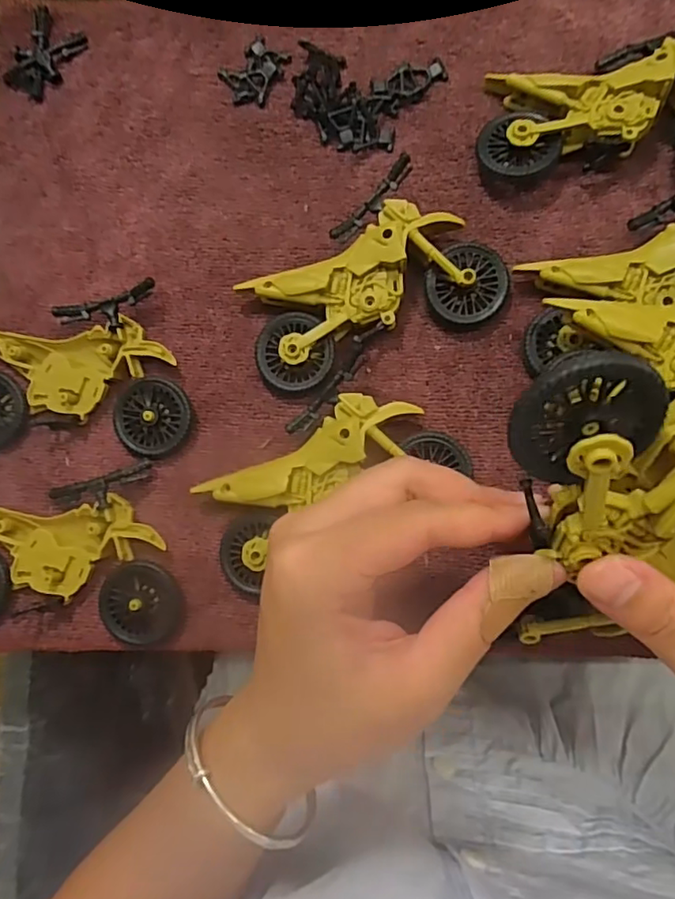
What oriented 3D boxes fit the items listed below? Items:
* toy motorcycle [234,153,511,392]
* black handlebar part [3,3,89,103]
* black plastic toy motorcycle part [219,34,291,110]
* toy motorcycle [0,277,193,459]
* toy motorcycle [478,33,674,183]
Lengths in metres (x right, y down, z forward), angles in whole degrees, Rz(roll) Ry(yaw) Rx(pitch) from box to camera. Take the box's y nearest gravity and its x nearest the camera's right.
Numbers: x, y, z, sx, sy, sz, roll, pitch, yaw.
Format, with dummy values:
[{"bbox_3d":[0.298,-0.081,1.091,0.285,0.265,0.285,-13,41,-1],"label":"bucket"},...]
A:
[{"bbox_3d":[0.013,-0.071,0.265,0.113,0.021,0.076,-35,83,2],"label":"toy motorcycle"},{"bbox_3d":[-0.155,-0.207,0.302,0.029,0.006,0.044,31,89,8],"label":"black handlebar part"},{"bbox_3d":[-0.043,-0.190,0.290,0.027,0.004,0.033,34,89,8],"label":"black plastic toy motorcycle part"},{"bbox_3d":[-0.130,-0.033,0.277,0.114,0.018,0.075,-6,84,5],"label":"toy motorcycle"},{"bbox_3d":[0.125,-0.155,0.258,0.113,0.028,0.063,4,85,6],"label":"toy motorcycle"}]

